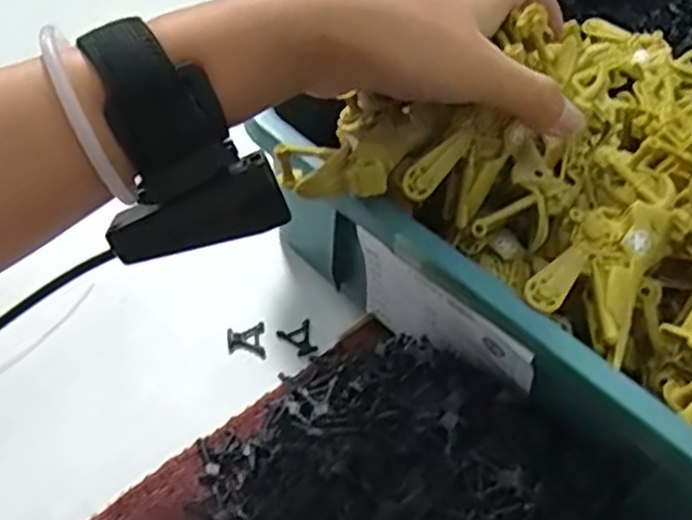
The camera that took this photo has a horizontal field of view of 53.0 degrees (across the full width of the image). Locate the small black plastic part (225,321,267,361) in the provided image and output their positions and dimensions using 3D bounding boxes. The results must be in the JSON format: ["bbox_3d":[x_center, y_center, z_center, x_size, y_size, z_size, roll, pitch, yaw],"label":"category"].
[{"bbox_3d":[-0.056,0.045,0.387,0.021,0.005,0.020,-2,53,-7],"label":"small black plastic part"}]

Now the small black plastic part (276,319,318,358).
[{"bbox_3d":[-0.026,0.045,0.389,0.020,0.004,0.021,-19,57,-19],"label":"small black plastic part"}]

